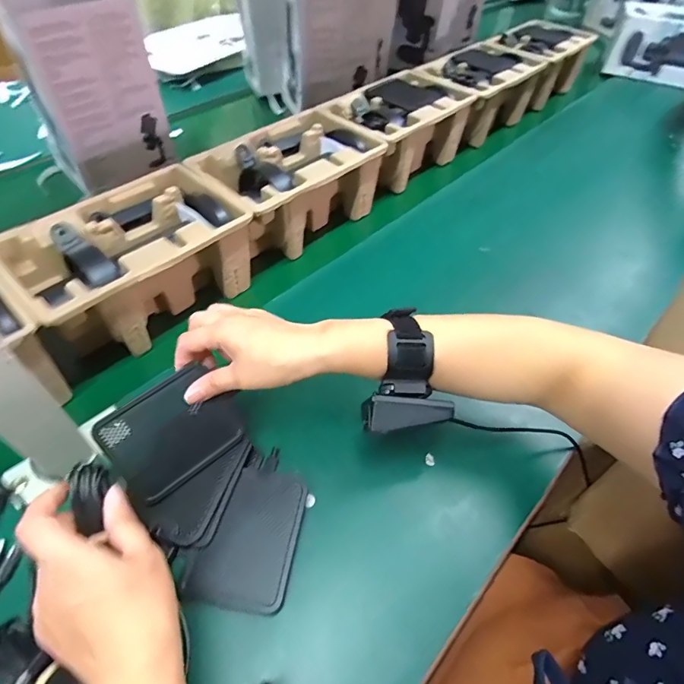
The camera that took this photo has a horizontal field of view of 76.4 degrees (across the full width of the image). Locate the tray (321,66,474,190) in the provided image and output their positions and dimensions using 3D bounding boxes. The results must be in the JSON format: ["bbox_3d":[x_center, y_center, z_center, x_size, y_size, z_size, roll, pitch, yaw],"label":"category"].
[{"bbox_3d":[0.094,-0.343,0.714,0.142,0.109,0.244,35,57,27],"label":"tray"}]

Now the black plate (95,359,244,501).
[{"bbox_3d":[-0.139,0.073,0.359,0.097,0.006,0.079,-37,100,-22],"label":"black plate"}]

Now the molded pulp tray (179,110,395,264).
[{"bbox_3d":[-0.066,-0.211,0.593,0.146,0.105,0.229,36,58,27],"label":"molded pulp tray"}]

